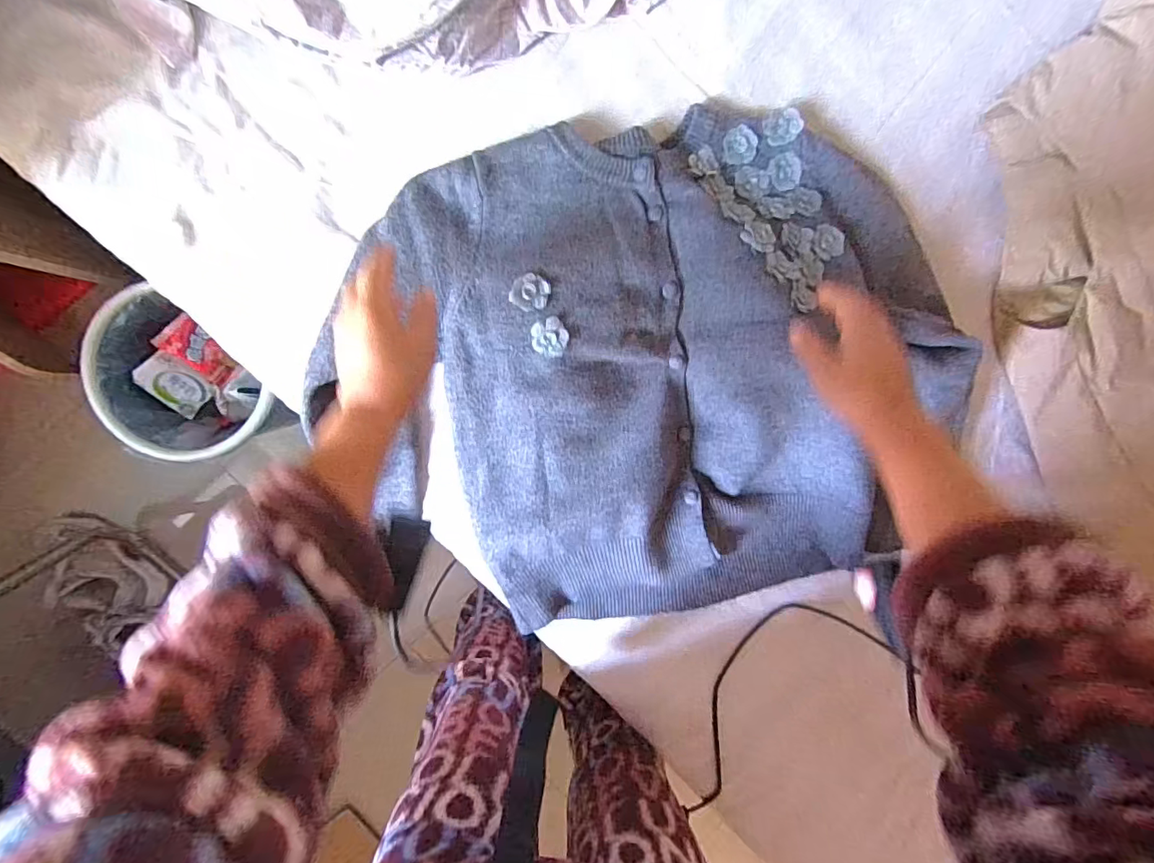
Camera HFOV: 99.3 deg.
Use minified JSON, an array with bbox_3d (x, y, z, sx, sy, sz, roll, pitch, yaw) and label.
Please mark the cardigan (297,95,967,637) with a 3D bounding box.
[{"bbox_3d":[0.099,-0.055,0.547,0.647,0.067,0.541,-12,96,-2],"label":"cardigan"}]

